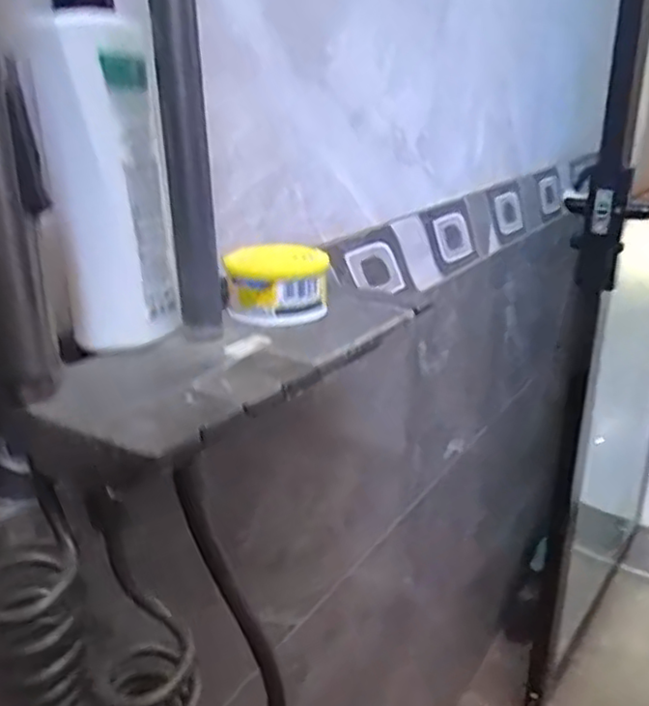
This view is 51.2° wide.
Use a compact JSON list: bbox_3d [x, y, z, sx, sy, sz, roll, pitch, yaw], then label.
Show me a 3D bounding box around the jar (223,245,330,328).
[{"bbox_3d":[-0.030,-0.046,0.445,0.066,0.038,0.064,-1,22,-1],"label":"jar"}]

